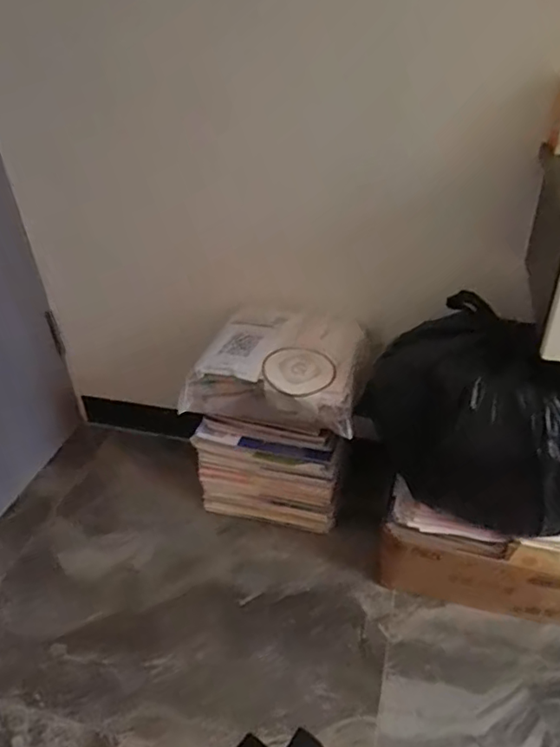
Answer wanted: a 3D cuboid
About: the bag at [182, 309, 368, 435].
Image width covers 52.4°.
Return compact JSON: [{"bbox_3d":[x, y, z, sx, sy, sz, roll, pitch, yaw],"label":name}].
[{"bbox_3d":[-0.006,-0.018,1.104,0.318,0.138,0.210,7,38,13],"label":"bag"}]

